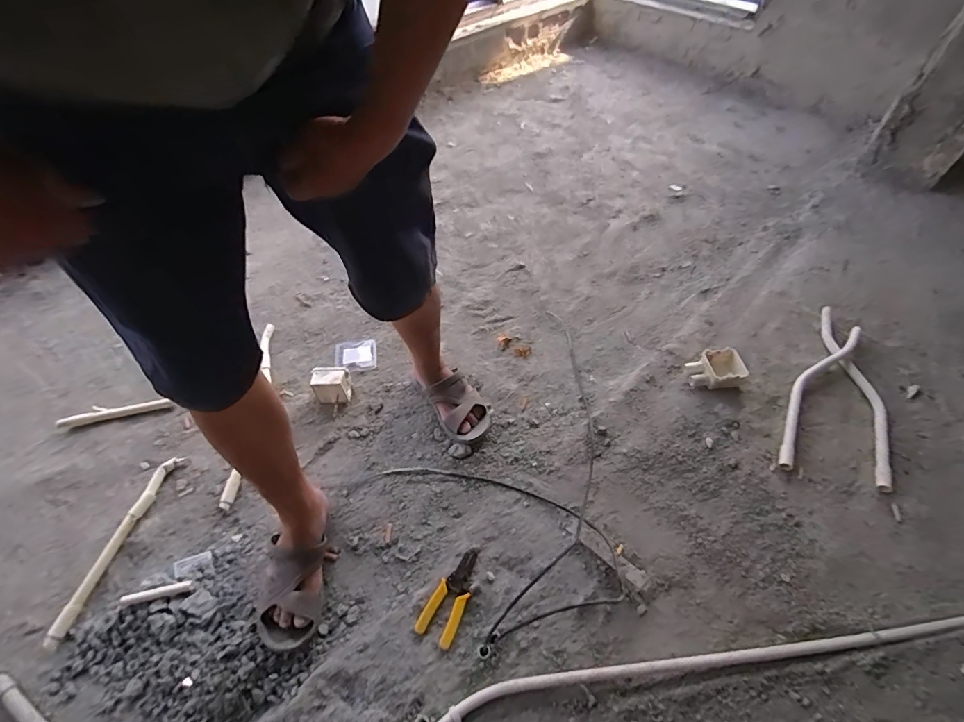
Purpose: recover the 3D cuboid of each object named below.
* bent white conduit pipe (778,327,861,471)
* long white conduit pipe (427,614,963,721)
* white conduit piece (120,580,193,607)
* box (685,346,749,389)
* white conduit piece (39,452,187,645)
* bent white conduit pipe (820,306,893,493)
[{"bbox_3d":[0.723,0.061,0.969,0.064,0.052,0.446,33,59,23],"label":"bent white conduit pipe"},{"bbox_3d":[0.339,0.459,0.670,1.132,0.068,0.103,-11,53,-8],"label":"long white conduit pipe"},{"bbox_3d":[-0.569,0.404,0.776,0.111,0.014,0.019,-13,55,-9],"label":"white conduit piece"},{"bbox_3d":[0.527,0.016,1.014,0.111,0.052,0.096,-7,53,-5],"label":"box"},{"bbox_3d":[-0.698,0.343,0.852,0.034,0.026,0.347,9,53,7],"label":"white conduit piece"},{"bbox_3d":[0.848,0.053,0.990,0.075,0.038,0.509,6,53,5],"label":"bent white conduit pipe"}]

